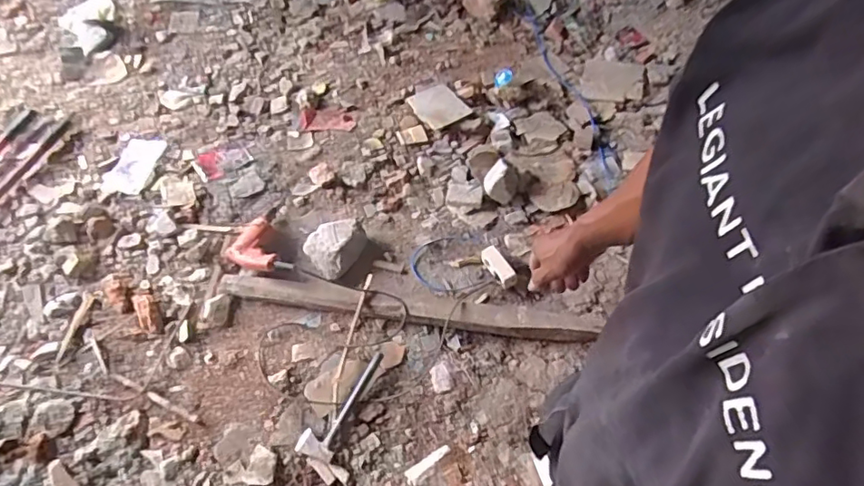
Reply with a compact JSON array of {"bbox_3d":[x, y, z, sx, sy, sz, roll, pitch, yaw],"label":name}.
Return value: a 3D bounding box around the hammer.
[{"bbox_3d":[-0.216,0.372,1.339,0.087,0.033,0.271,21,61,12],"label":"hammer"}]

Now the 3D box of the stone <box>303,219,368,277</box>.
[{"bbox_3d":[-0.264,0.006,1.541,0.155,0.074,0.166,-1,57,2],"label":"stone"}]

